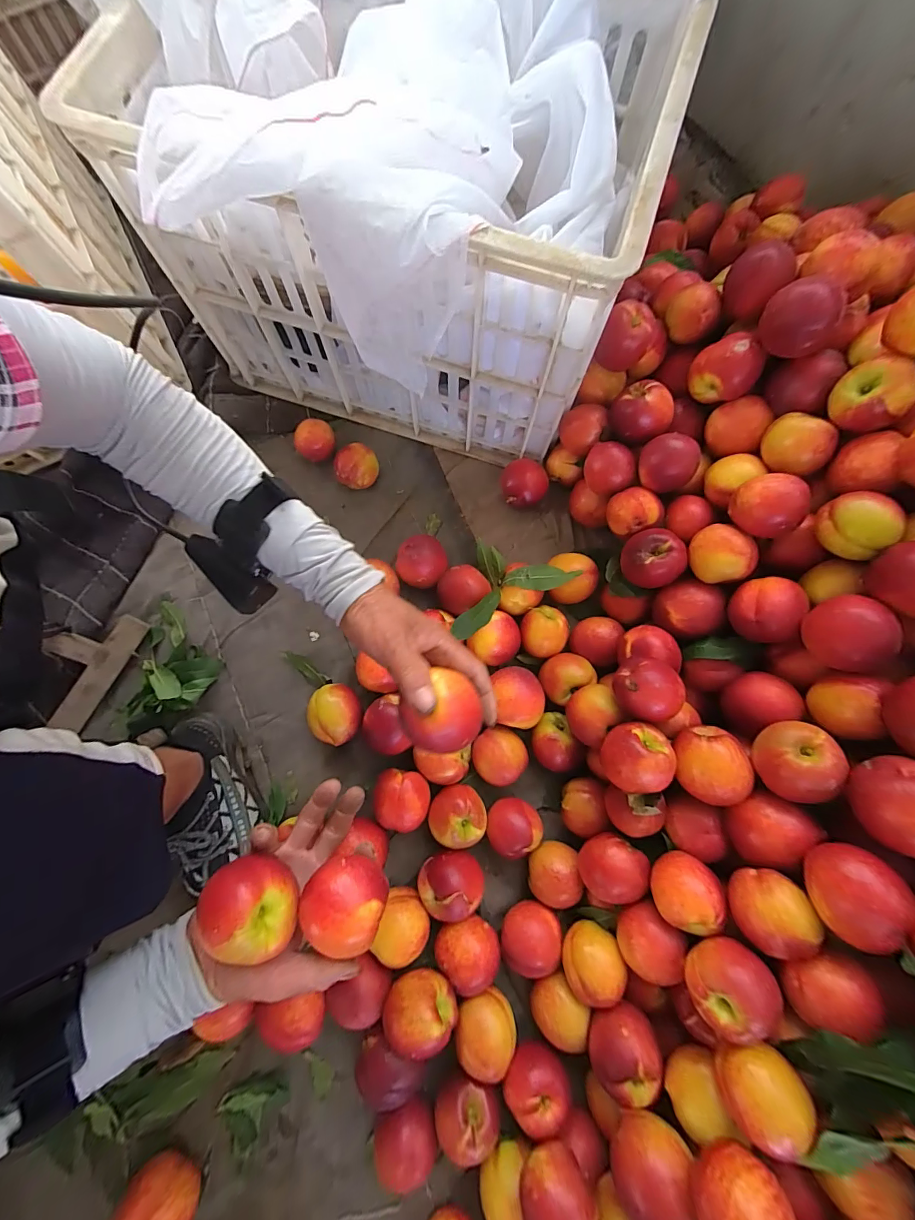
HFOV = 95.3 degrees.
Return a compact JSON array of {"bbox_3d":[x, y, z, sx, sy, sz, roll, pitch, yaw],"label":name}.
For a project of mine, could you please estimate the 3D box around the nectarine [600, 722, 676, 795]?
[{"bbox_3d":[0.168,0.141,0.399,0.056,0.052,0.061,0,74,-1],"label":"nectarine"}]

